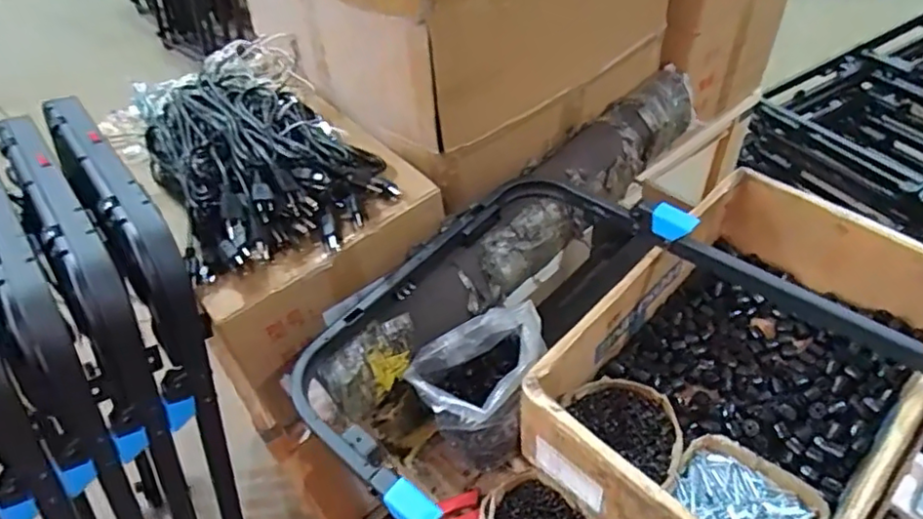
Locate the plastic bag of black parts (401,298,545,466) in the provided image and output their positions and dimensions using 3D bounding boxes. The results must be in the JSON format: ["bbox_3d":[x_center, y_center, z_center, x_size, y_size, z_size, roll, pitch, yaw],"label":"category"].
[{"bbox_3d":[0.037,0.176,0.833,0.178,0.149,0.130,-25,49,-16],"label":"plastic bag of black parts"}]

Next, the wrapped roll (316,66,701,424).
[{"bbox_3d":[0.124,-0.073,0.934,0.129,0.100,0.826,30,57,30],"label":"wrapped roll"}]

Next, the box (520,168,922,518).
[{"bbox_3d":[0.381,0.137,0.801,0.338,0.164,0.546,34,59,32],"label":"box"}]

